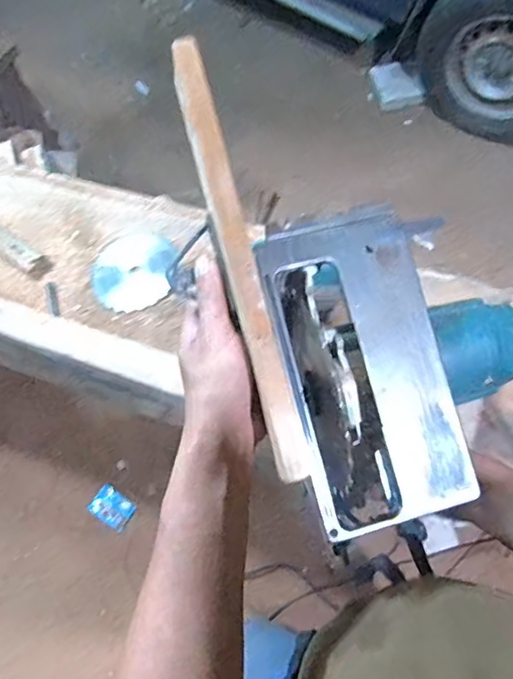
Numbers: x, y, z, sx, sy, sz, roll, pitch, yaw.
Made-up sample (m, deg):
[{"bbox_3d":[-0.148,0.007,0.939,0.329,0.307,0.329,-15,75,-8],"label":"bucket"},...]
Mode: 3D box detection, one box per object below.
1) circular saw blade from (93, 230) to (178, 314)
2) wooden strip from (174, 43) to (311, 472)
[{"bbox_3d":[-0.225,-0.127,0.975,0.161,0.007,0.148,-3,72,9],"label":"circular saw blade"},{"bbox_3d":[-0.014,-0.059,0.367,0.023,0.018,0.312,-15,86,-6],"label":"wooden strip"}]

